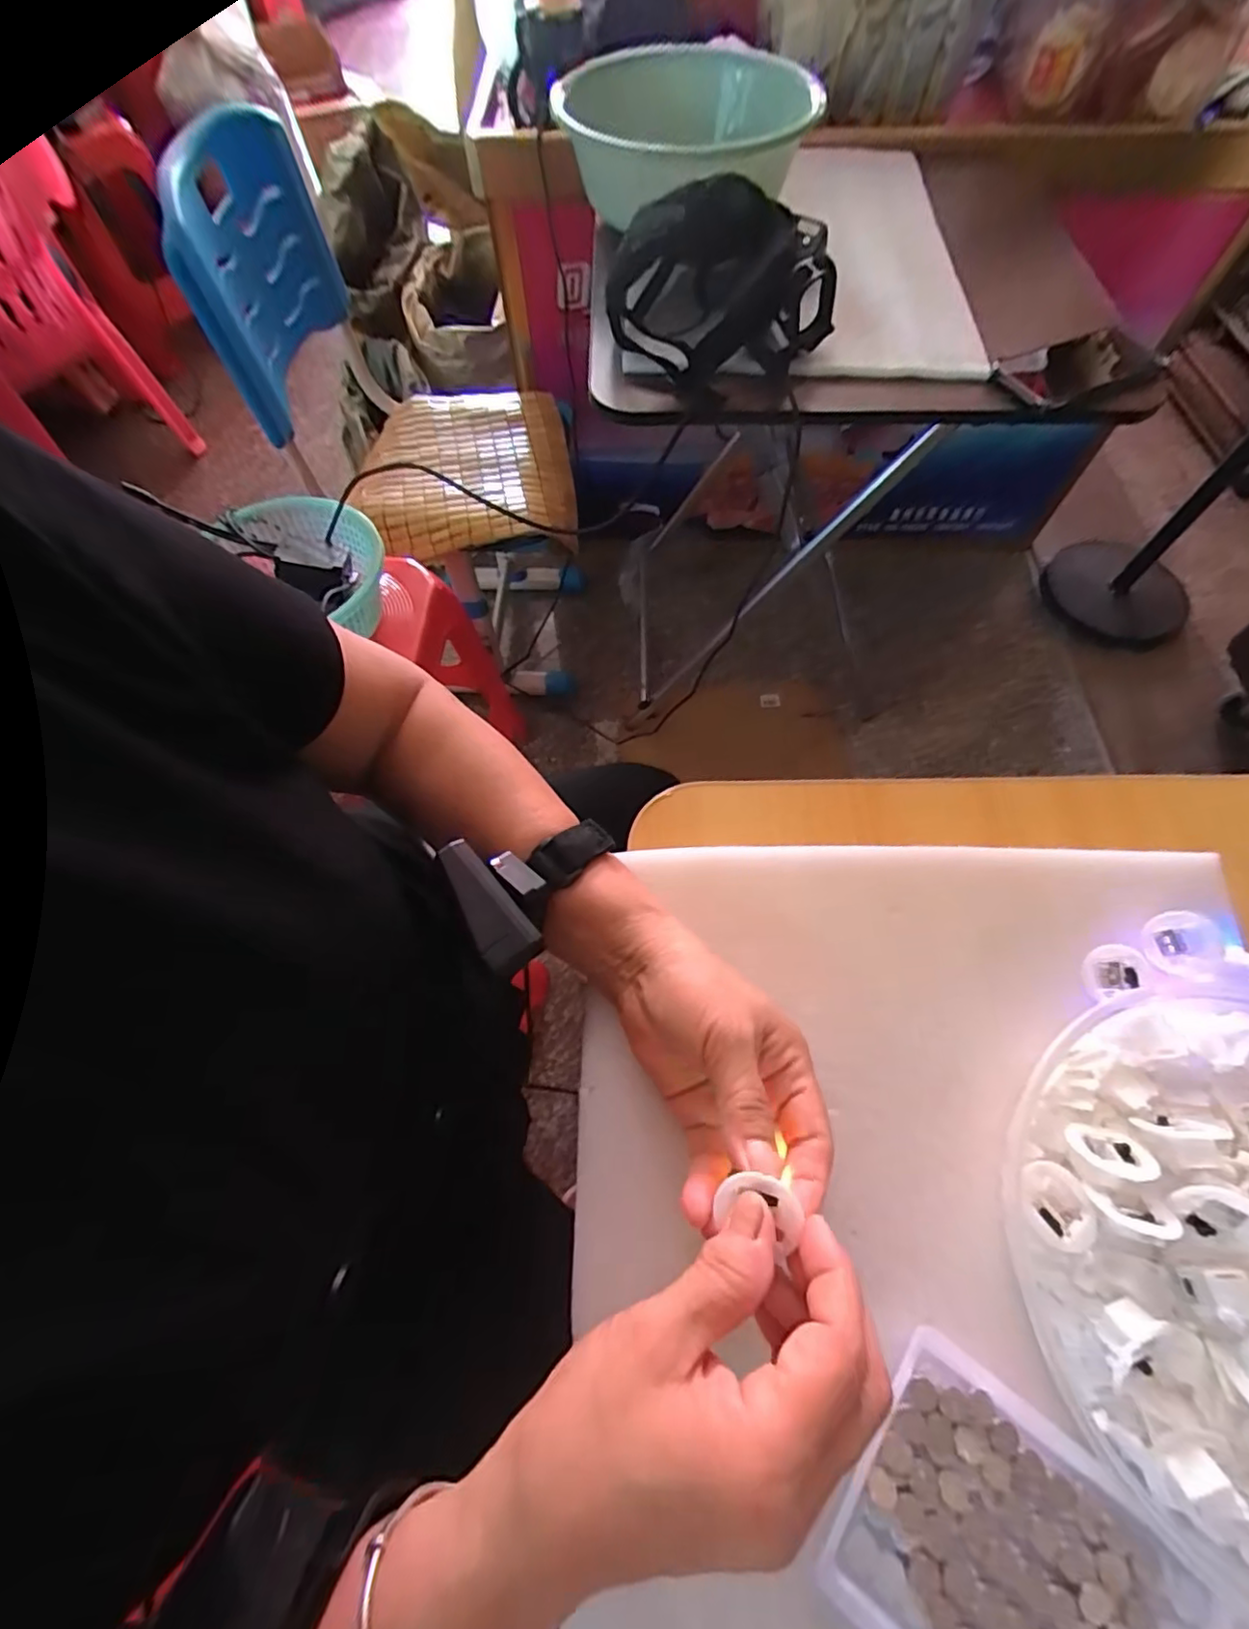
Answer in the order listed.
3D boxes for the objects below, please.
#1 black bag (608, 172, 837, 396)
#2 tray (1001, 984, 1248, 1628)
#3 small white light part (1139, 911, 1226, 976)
[{"bbox_3d":[0.098,-0.541,0.605,0.217,0.102,0.194,-10,65,-4],"label":"black bag"},{"bbox_3d":[0.286,0.189,0.255,0.219,0.038,0.213,0,64,0],"label":"tray"},{"bbox_3d":[0.301,0.070,0.327,0.034,0.015,0.033,0,64,0],"label":"small white light part"}]

